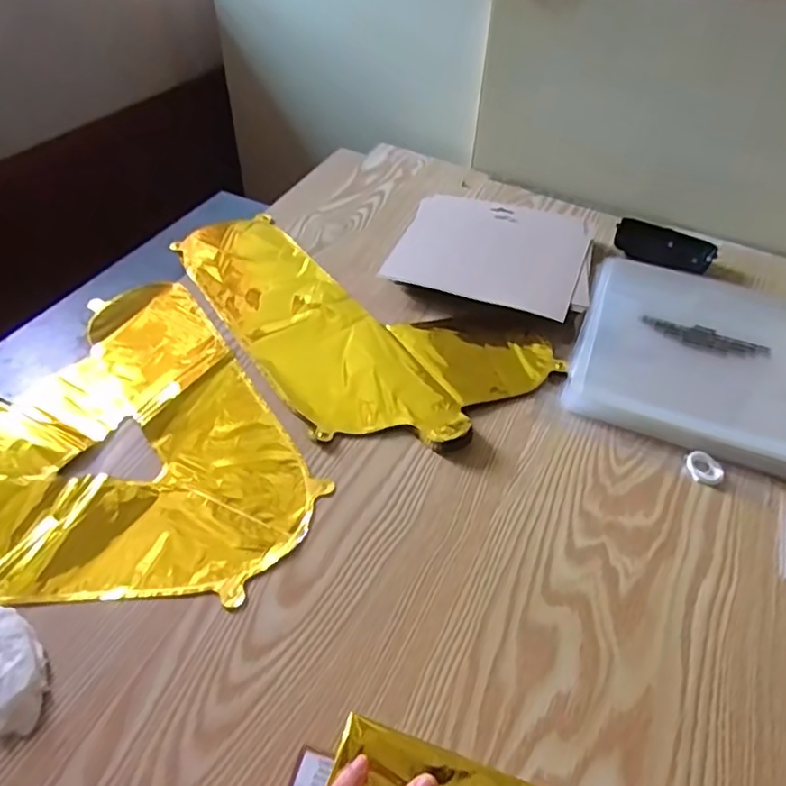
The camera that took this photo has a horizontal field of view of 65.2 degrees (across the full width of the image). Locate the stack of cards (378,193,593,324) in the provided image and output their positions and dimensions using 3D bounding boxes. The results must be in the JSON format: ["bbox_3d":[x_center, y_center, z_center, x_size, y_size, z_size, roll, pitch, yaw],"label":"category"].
[{"bbox_3d":[0.114,-0.152,0.676,0.205,0.031,0.148,17,47,13],"label":"stack of cards"}]

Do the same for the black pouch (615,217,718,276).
[{"bbox_3d":[0.309,-0.165,0.704,0.105,0.027,0.044,20,48,15],"label":"black pouch"}]

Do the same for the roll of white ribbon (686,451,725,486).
[{"bbox_3d":[0.251,0.061,0.496,0.022,0.010,0.030,-11,48,-14],"label":"roll of white ribbon"}]

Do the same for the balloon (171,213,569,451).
[{"bbox_3d":[-0.059,-0.094,0.627,0.219,0.011,0.407,-30,55,-28],"label":"balloon"}]

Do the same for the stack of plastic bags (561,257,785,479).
[{"bbox_3d":[0.285,-0.038,0.579,0.209,0.030,0.234,17,48,13],"label":"stack of plastic bags"}]

